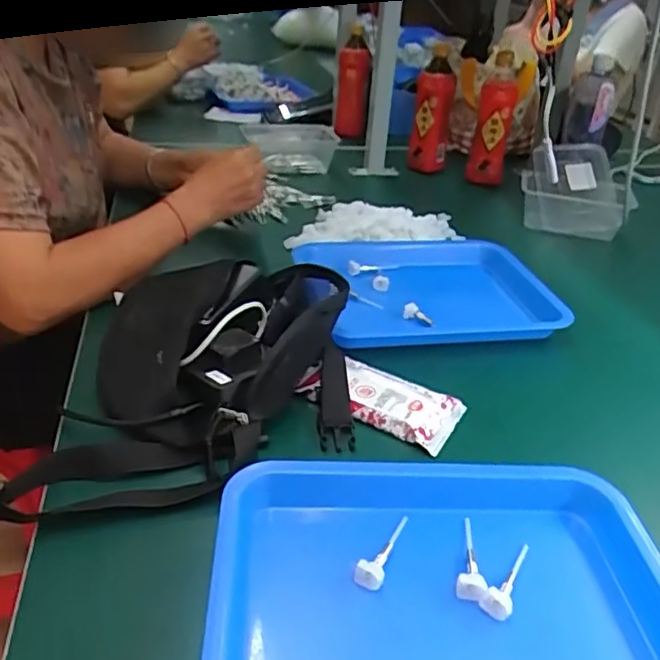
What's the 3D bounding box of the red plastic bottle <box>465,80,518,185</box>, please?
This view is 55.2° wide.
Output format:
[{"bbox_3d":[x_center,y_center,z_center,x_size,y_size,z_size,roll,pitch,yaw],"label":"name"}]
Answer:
[{"bbox_3d":[0.282,-0.336,1.109,0.063,0.173,0.065,13,31,12],"label":"red plastic bottle"}]

